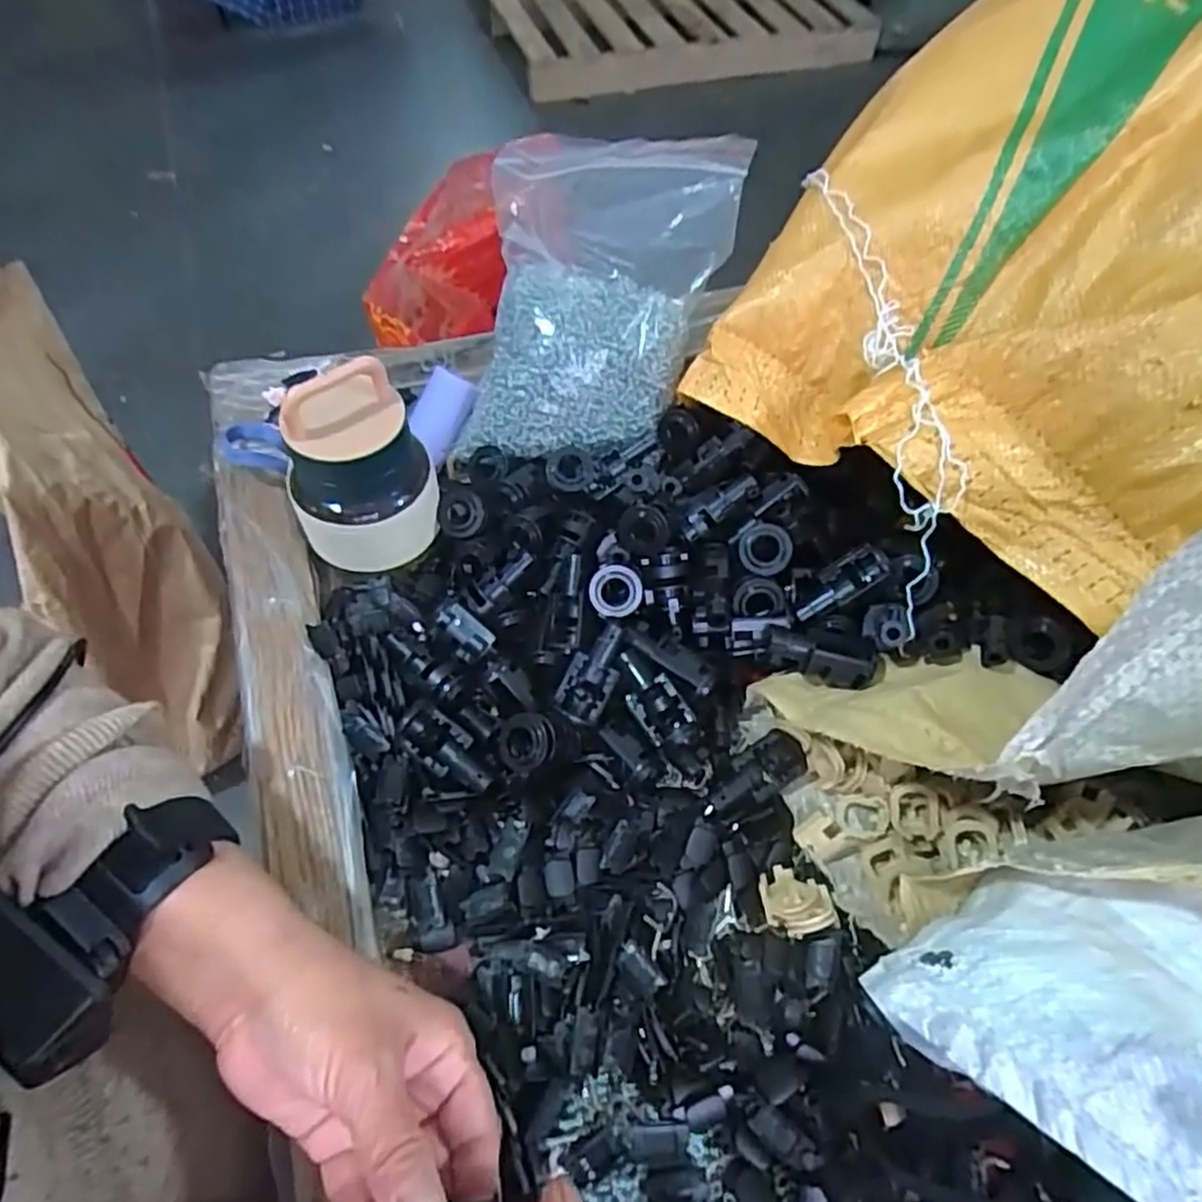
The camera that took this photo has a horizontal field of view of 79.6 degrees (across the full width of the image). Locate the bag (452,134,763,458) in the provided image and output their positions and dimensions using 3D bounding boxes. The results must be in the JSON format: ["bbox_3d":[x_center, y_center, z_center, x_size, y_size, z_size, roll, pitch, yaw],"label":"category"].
[{"bbox_3d":[0.001,-0.190,0.430,0.116,0.123,0.192,22,59,12],"label":"bag"}]

